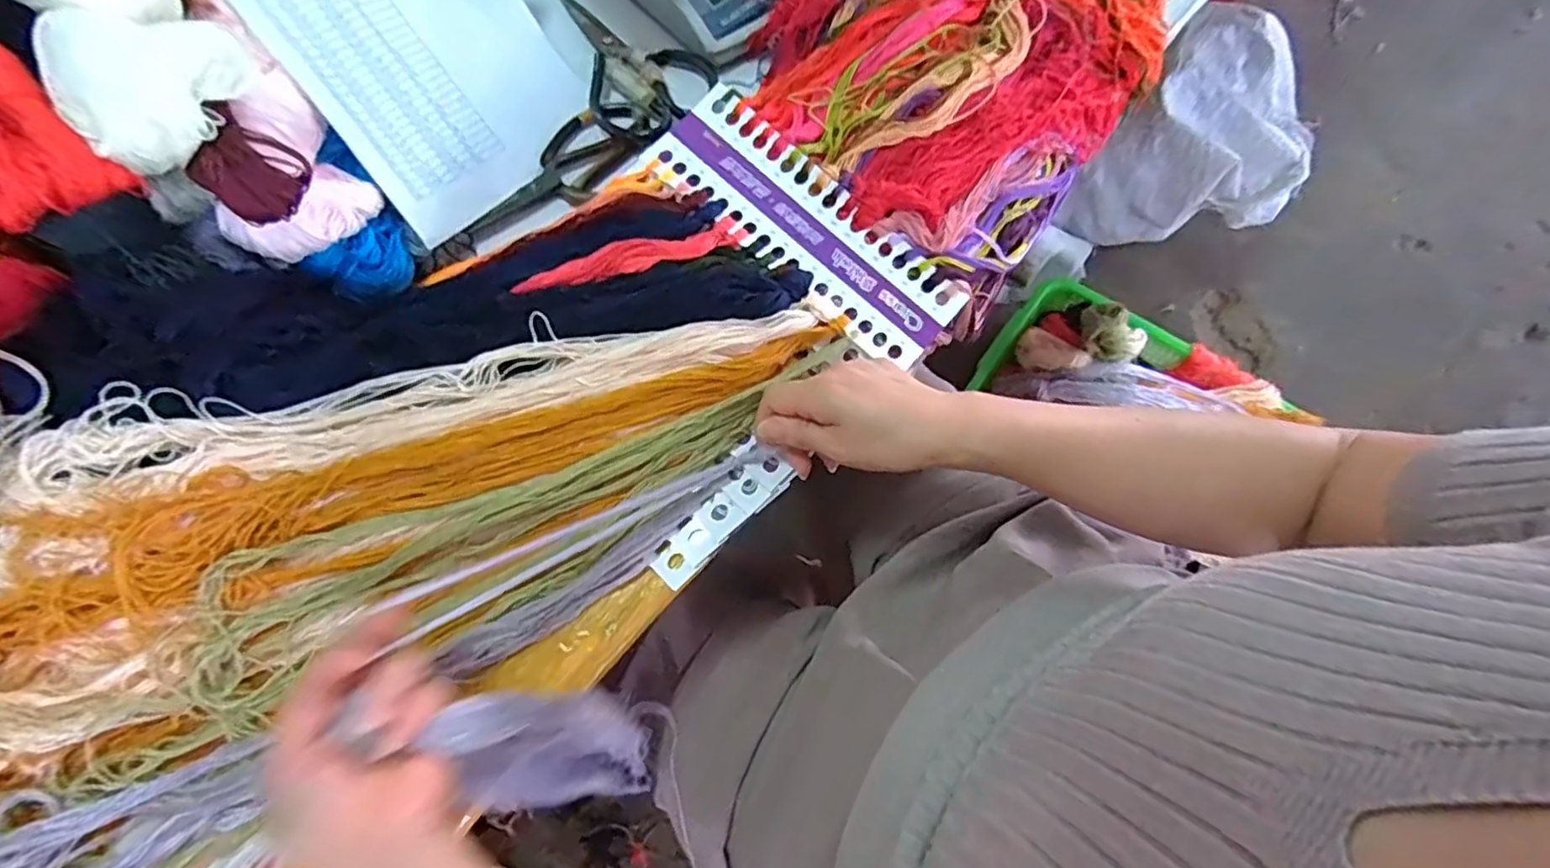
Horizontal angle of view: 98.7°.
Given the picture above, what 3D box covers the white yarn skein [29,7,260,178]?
[{"bbox_3d":[-0.355,-0.204,0.379,0.073,0.055,0.096,42,78,14],"label":"white yarn skein"}]

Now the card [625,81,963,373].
[{"bbox_3d":[0.021,-0.147,0.474,0.239,0.008,0.085,39,76,3],"label":"card"}]

